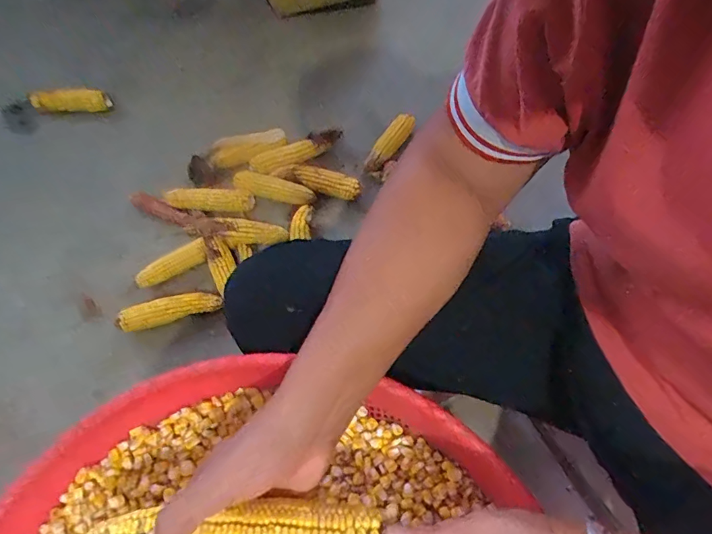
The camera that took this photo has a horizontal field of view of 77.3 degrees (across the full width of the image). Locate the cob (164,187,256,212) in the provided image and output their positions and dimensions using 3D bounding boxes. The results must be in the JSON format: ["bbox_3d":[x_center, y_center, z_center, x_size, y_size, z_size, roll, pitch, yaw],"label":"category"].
[{"bbox_3d":[-0.304,-0.144,0.936,0.173,0.039,0.049,1,62,-12],"label":"cob"}]

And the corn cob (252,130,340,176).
[{"bbox_3d":[-0.137,-0.263,1.020,0.212,0.046,0.051,-26,65,-10],"label":"corn cob"}]

